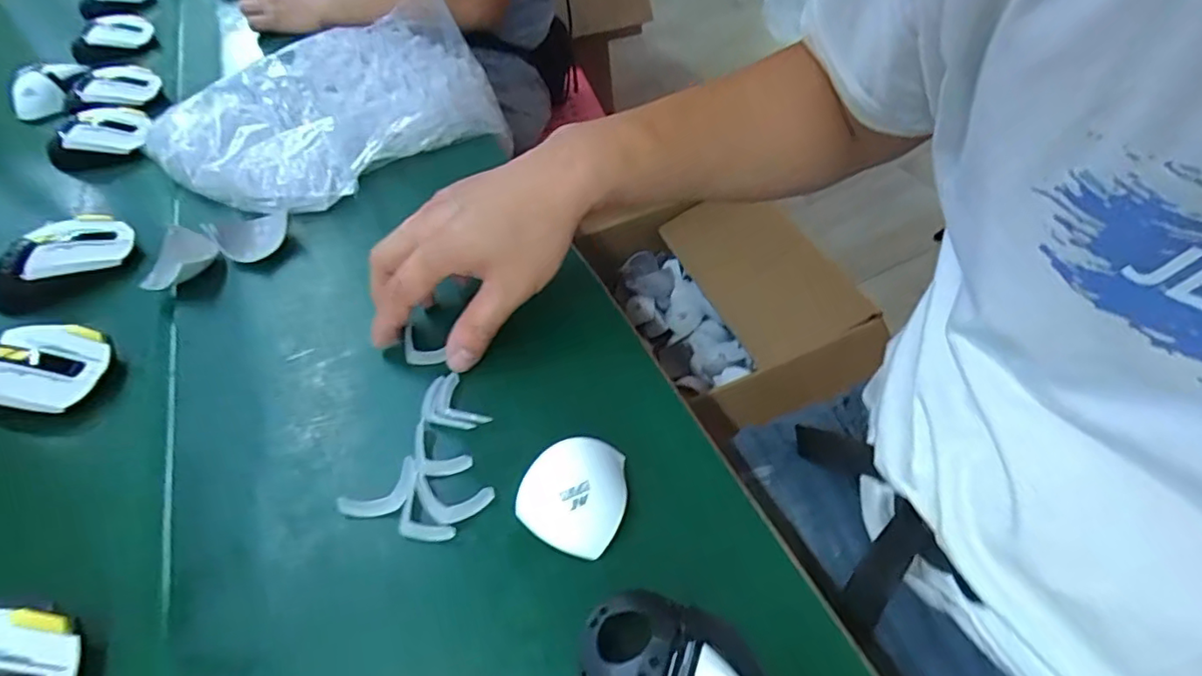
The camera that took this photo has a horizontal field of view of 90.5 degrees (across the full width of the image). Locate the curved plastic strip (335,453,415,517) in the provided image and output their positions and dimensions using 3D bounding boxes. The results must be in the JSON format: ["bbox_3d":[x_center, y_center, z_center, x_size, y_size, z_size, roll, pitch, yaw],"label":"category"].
[{"bbox_3d":[-0.124,0.088,0.338,0.045,0.004,0.024,-34,54,-20],"label":"curved plastic strip"}]

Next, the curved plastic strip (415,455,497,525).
[{"bbox_3d":[-0.086,0.083,0.338,0.034,0.007,0.045,-33,53,-19],"label":"curved plastic strip"}]

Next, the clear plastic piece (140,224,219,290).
[{"bbox_3d":[-0.345,-0.066,0.485,0.058,0.022,0.049,-27,52,-15],"label":"clear plastic piece"}]

